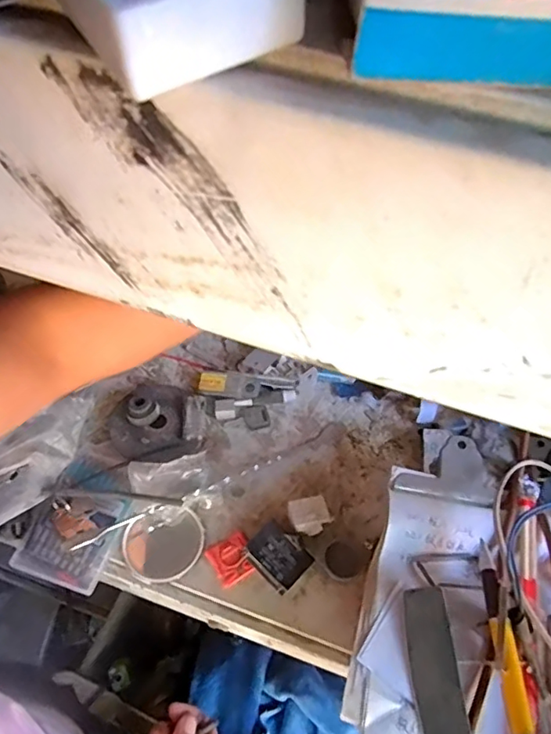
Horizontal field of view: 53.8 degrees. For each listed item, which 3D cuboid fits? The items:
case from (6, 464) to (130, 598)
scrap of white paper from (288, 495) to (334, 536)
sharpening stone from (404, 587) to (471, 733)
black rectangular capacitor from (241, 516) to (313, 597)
[{"bbox_3d":[-0.158,0.126,0.435,0.067,0.015,0.091,18,60,8],"label":"case"},{"bbox_3d":[0.027,0.122,0.447,0.031,0.016,0.029,-16,61,-12],"label":"scrap of white paper"},{"bbox_3d":[0.098,0.185,0.335,0.029,0.011,0.087,-4,59,-5],"label":"sharpening stone"},{"bbox_3d":[0.003,0.150,0.433,0.047,0.022,0.039,40,65,19],"label":"black rectangular capacitor"}]

